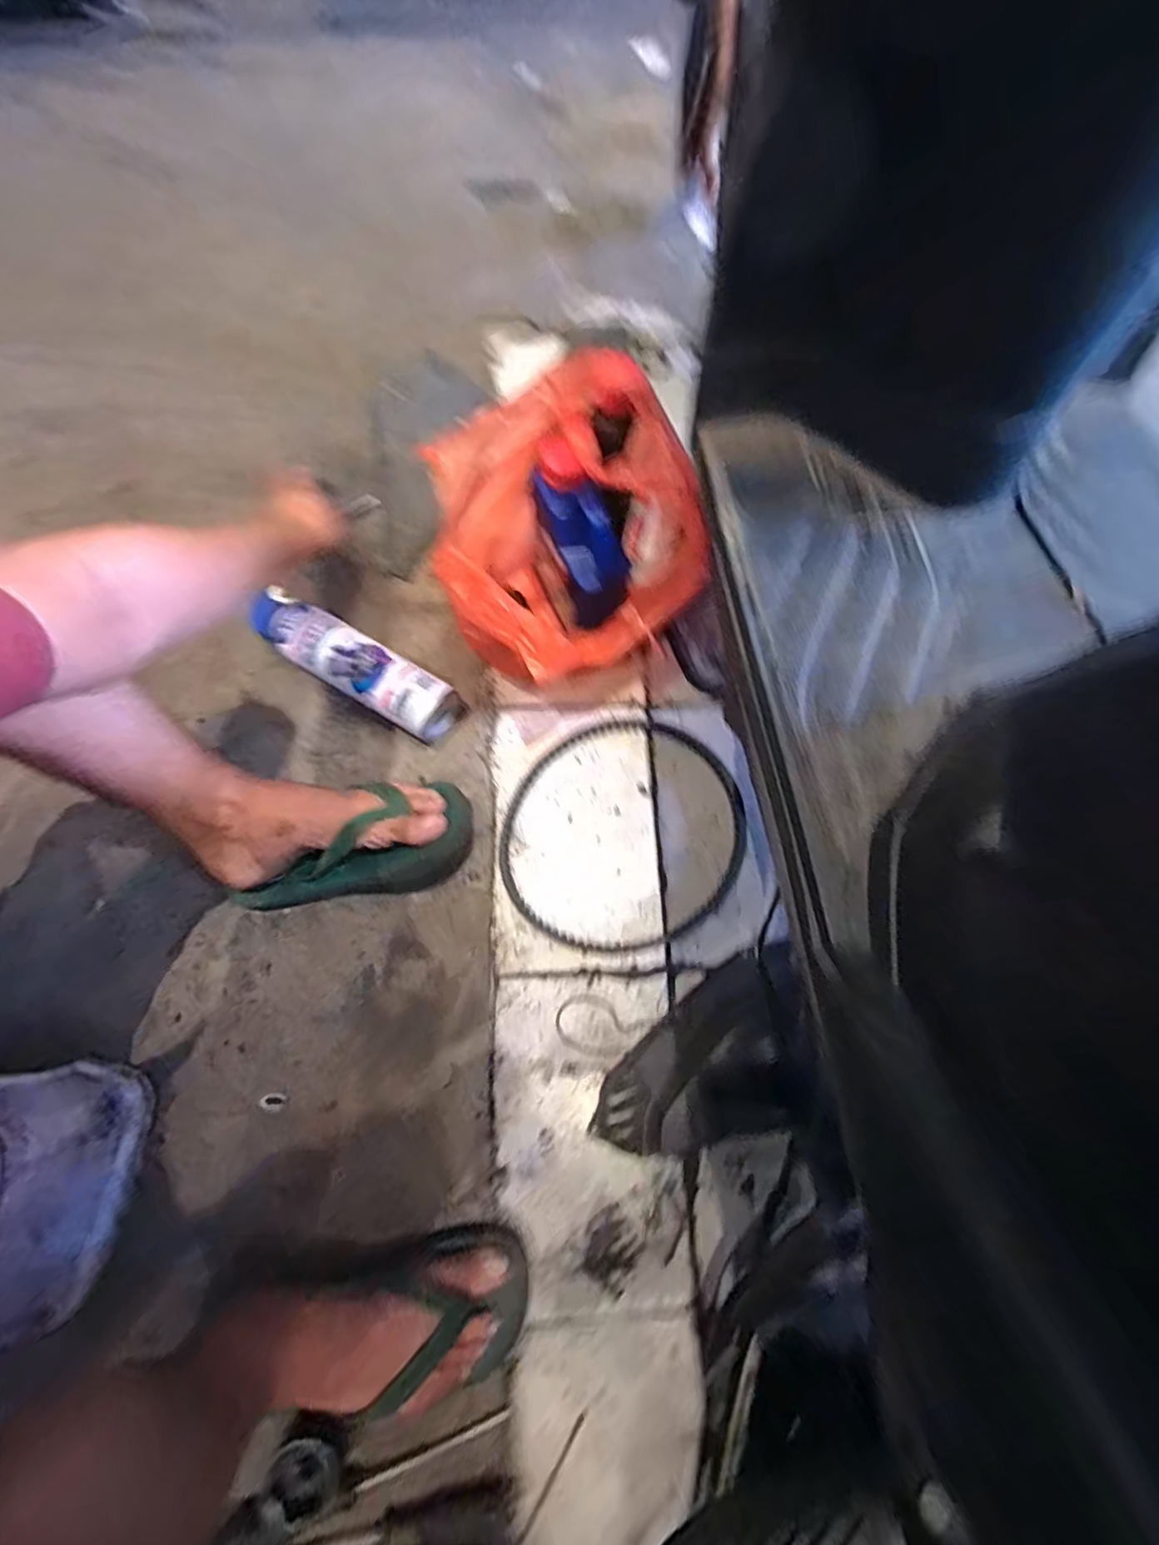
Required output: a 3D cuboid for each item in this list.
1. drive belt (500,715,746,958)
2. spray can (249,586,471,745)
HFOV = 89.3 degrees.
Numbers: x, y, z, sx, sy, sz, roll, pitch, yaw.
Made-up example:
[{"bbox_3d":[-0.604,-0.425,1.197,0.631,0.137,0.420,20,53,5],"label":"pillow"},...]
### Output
[{"bbox_3d":[0.051,0.064,0.643,0.243,0.026,0.276,39,73,15],"label":"drive belt"},{"bbox_3d":[-0.248,-0.114,0.639,0.245,0.080,0.067,27,70,11],"label":"spray can"}]

